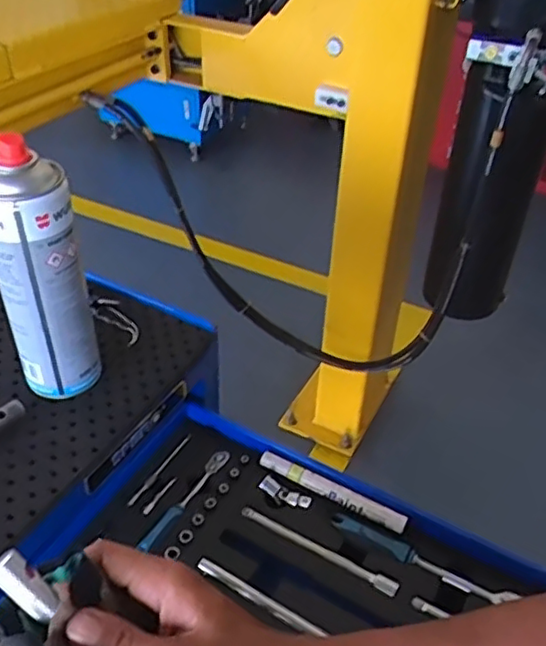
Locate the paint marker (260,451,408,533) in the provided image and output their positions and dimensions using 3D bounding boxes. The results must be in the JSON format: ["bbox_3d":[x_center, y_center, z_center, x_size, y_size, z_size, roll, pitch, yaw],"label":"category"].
[{"bbox_3d":[0.052,0.151,0.577,0.141,0.015,0.011,20,42,20],"label":"paint marker"}]

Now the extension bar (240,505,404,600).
[{"bbox_3d":[0.038,0.192,0.545,0.144,0.008,0.013,22,43,21],"label":"extension bar"}]

